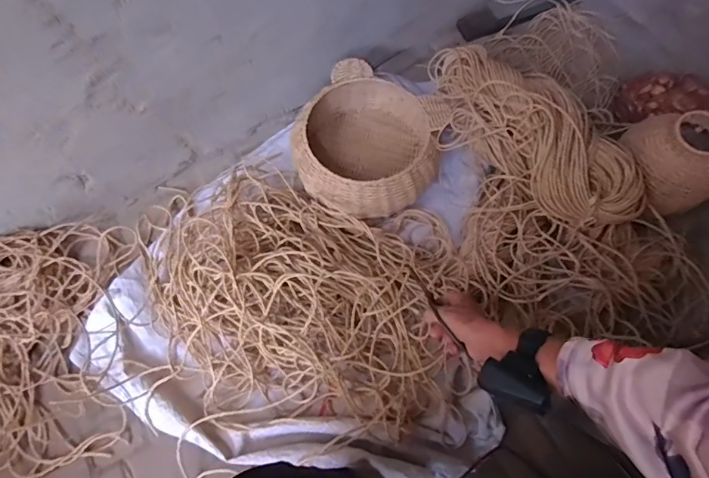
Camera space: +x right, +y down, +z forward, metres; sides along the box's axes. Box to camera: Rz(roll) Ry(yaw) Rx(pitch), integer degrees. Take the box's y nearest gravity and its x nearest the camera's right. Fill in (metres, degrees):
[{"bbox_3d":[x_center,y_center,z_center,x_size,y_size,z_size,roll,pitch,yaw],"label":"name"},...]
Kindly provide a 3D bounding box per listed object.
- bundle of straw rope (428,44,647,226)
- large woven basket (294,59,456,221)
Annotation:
[{"bbox_3d":[0.307,-0.196,0.798,0.469,0.138,0.163,41,74,14],"label":"bundle of straw rope"},{"bbox_3d":[0.027,-0.203,0.936,0.305,0.129,0.336,12,69,5],"label":"large woven basket"}]

